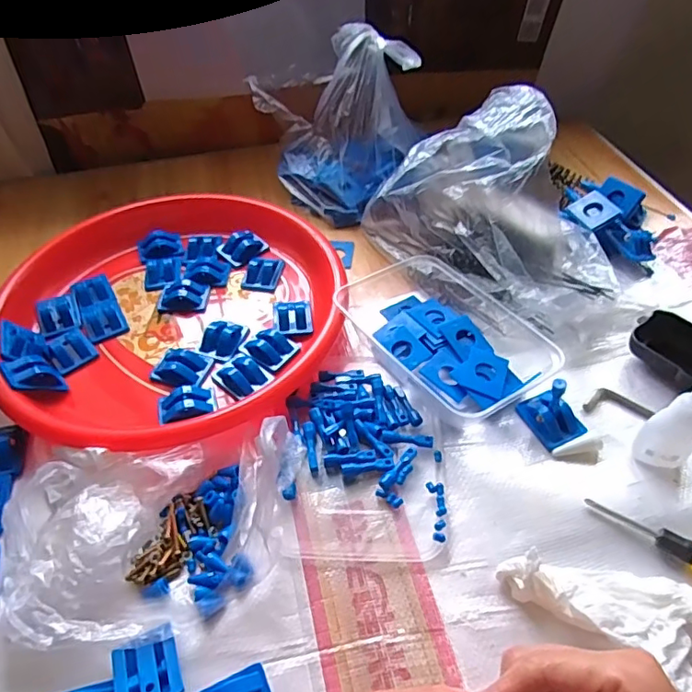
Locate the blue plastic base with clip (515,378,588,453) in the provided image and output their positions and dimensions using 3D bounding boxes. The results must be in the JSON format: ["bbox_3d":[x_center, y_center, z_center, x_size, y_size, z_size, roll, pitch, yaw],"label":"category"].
[{"bbox_3d":[0.152,0.043,0.397,0.032,0.043,0.044,-17,49,-13],"label":"blue plastic base with clip"}]

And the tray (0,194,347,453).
[{"bbox_3d":[-0.151,-0.036,0.479,0.284,0.034,0.269,-1,47,1],"label":"tray"}]

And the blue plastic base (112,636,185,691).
[{"bbox_3d":[-0.108,0.179,0.298,0.034,0.014,0.039,-18,34,-17],"label":"blue plastic base"}]

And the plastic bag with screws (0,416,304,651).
[{"bbox_3d":[-0.119,0.110,0.341,0.181,0.053,0.126,-9,48,-6],"label":"plastic bag with screws"}]

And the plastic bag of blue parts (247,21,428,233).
[{"bbox_3d":[-0.007,-0.236,0.581,0.174,0.157,0.142,-6,47,-3],"label":"plastic bag of blue parts"}]

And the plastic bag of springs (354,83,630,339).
[{"bbox_3d":[0.141,-0.133,0.493,0.230,0.134,0.136,35,57,29],"label":"plastic bag of springs"}]

